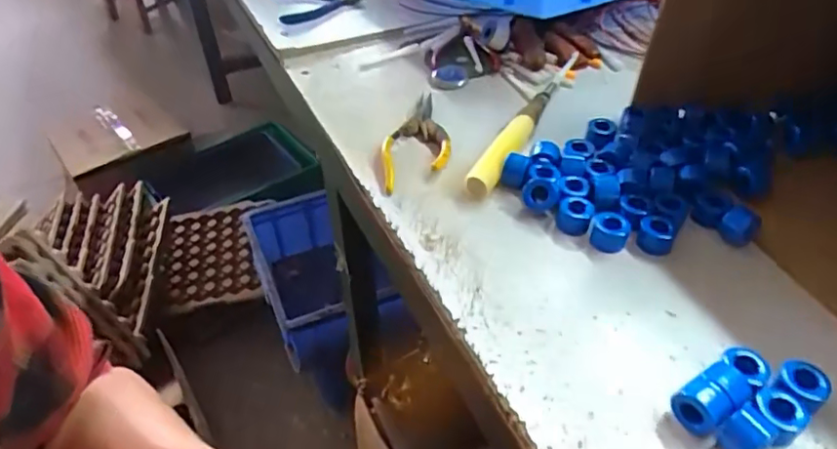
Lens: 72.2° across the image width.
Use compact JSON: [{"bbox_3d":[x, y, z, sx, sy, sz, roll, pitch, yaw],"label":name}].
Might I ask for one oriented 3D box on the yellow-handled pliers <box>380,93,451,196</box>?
[{"bbox_3d":[-0.005,-0.078,0.533,0.061,0.018,0.130,-6,43,-4],"label":"yellow-handled pliers"}]

